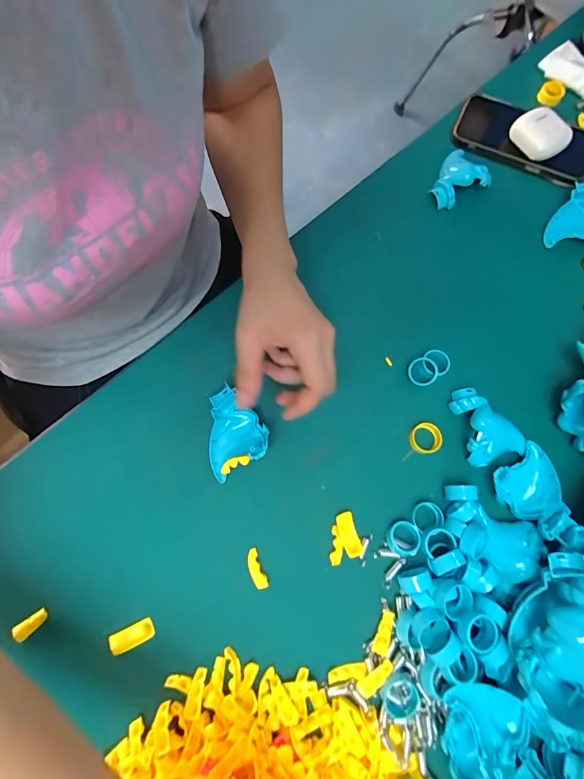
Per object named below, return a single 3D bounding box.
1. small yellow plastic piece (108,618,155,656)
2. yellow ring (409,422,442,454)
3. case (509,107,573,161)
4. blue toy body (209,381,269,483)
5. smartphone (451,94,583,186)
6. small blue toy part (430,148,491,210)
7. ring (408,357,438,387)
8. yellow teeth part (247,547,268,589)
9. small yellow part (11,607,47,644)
[{"bbox_3d":[-0.121,0.187,0.292,0.033,0.006,0.015,-24,75,-7],"label":"small yellow plastic piece"},{"bbox_3d":[0.116,0.043,0.338,0.027,0.012,0.026,0,73,0],"label":"yellow ring"},{"bbox_3d":[0.258,-0.267,0.405,0.048,0.024,0.057,-35,76,-10],"label":"case"},{"bbox_3d":[-0.053,0.035,0.324,0.053,0.022,0.065,-29,75,-9],"label":"blue toy body"},{"bbox_3d":[0.248,-0.272,0.418,0.141,0.014,0.067,29,86,13],"label":"smartphone"},{"bbox_3d":[0.170,-0.225,0.406,0.064,0.028,0.053,-34,76,-10],"label":"small blue toy part"},{"bbox_3d":[0.119,-0.016,0.352,0.026,0.013,0.025,46,107,21],"label":"ring"},{"bbox_3d":[-0.028,0.143,0.307,0.010,0.008,0.030,-23,74,-7],"label":"yellow teeth part"},{"bbox_3d":[-0.197,0.176,0.291,0.027,0.004,0.012,-41,77,-12],"label":"small yellow part"}]

